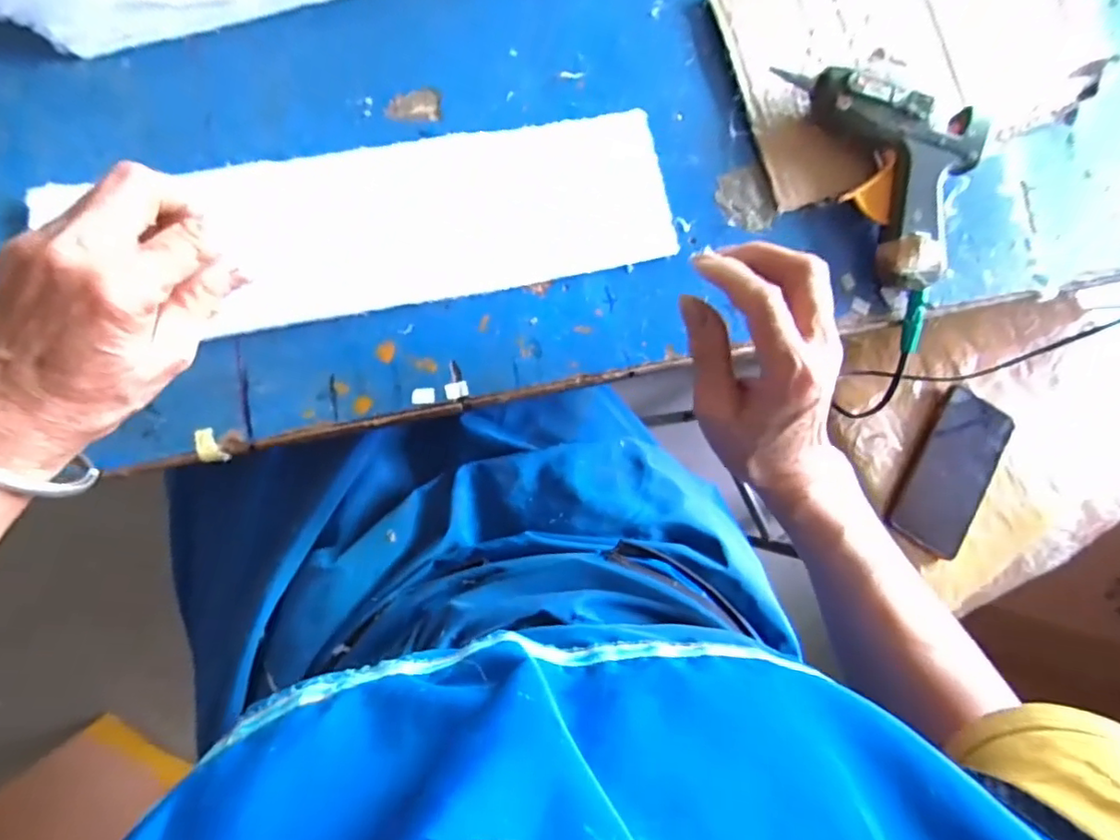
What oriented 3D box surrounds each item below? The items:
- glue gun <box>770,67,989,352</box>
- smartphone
[{"bbox_3d":[0.217,-0.147,0.359,0.082,0.035,0.176,-31,89,-9],"label":"glue gun"},{"bbox_3d":[0.412,0.054,0.608,0.077,0.016,0.168,29,85,5],"label":"smartphone"}]

